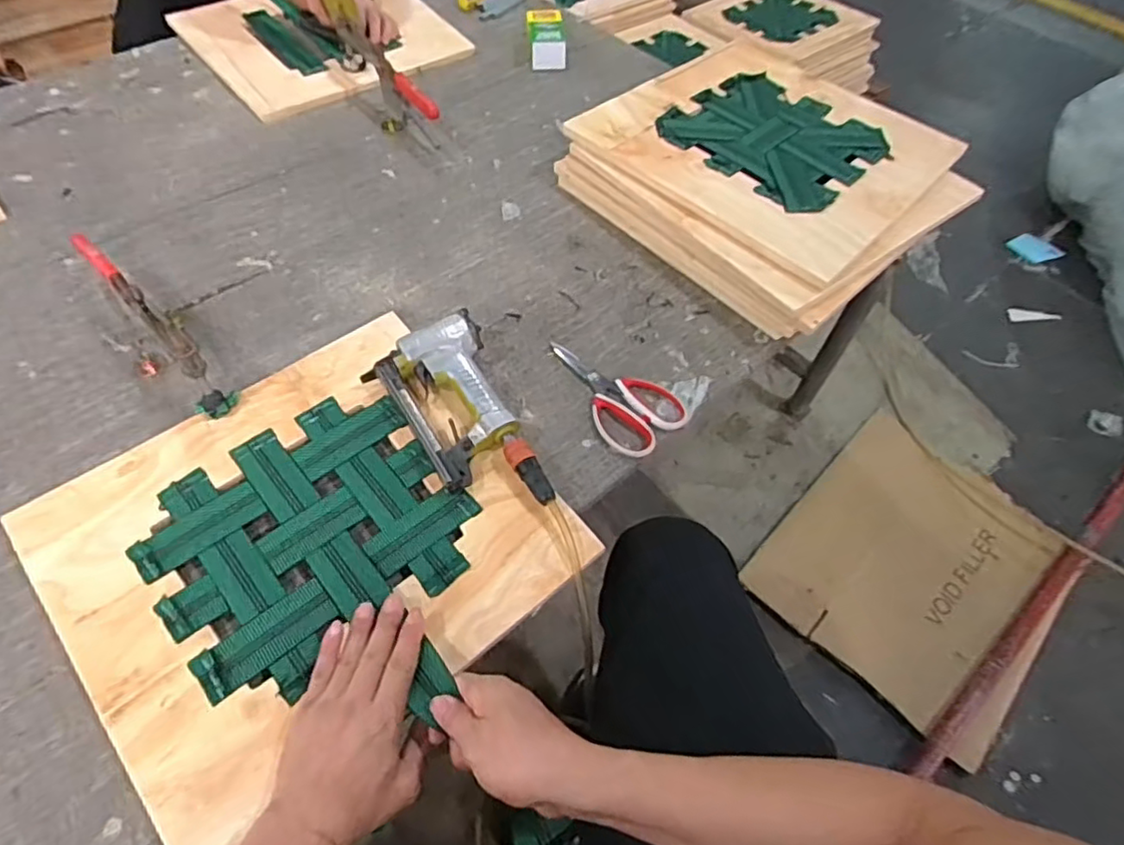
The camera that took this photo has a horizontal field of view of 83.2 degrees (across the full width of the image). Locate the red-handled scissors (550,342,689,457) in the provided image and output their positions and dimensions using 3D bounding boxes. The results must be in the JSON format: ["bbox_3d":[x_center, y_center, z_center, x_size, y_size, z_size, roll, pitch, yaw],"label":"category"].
[{"bbox_3d":[0.055,-0.040,0.748,0.102,0.013,0.186,-35,64,-24],"label":"red-handled scissors"}]

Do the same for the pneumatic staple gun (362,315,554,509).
[{"bbox_3d":[-0.096,-0.003,0.686,0.131,0.058,0.246,-32,63,-23],"label":"pneumatic staple gun"}]

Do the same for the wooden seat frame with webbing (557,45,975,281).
[{"bbox_3d":[0.294,-0.400,0.901,0.389,0.019,0.457,-39,64,-24],"label":"wooden seat frame with webbing"}]

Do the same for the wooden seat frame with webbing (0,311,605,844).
[{"bbox_3d":[-0.248,0.111,0.613,0.405,0.020,0.394,-36,65,-25],"label":"wooden seat frame with webbing"}]

